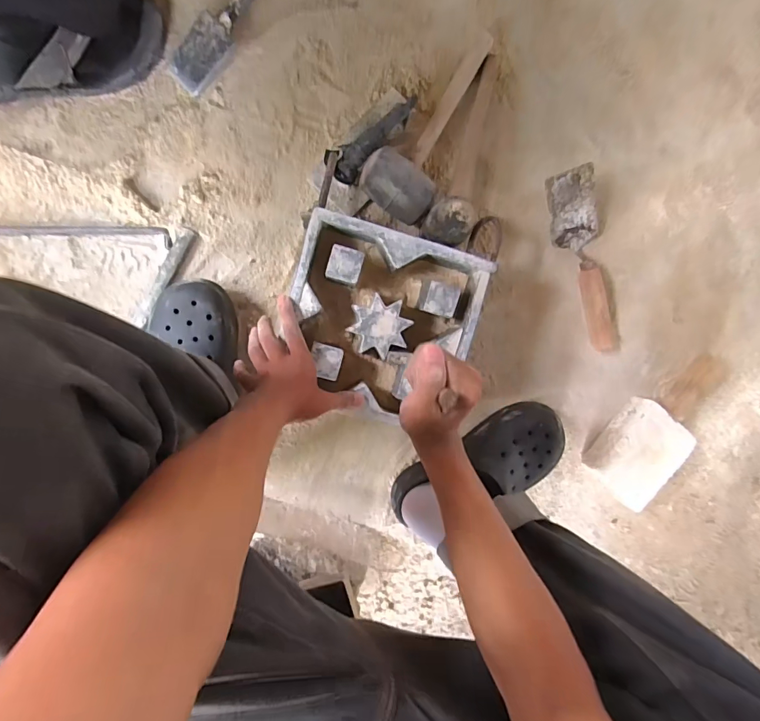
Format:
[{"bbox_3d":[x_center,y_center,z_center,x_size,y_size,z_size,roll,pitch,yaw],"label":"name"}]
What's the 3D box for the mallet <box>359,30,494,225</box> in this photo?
[{"bbox_3d":[0.075,-0.337,0.596,0.101,0.075,0.295,27,92,-7],"label":"mallet"}]

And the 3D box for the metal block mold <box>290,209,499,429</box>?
[{"bbox_3d":[0.000,-0.047,0.547,0.220,0.062,0.214,15,91,-6],"label":"metal block mold"}]

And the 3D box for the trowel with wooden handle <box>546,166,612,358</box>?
[{"bbox_3d":[0.317,-0.148,0.647,0.075,0.056,0.269,-23,97,-3],"label":"trowel with wooden handle"}]

